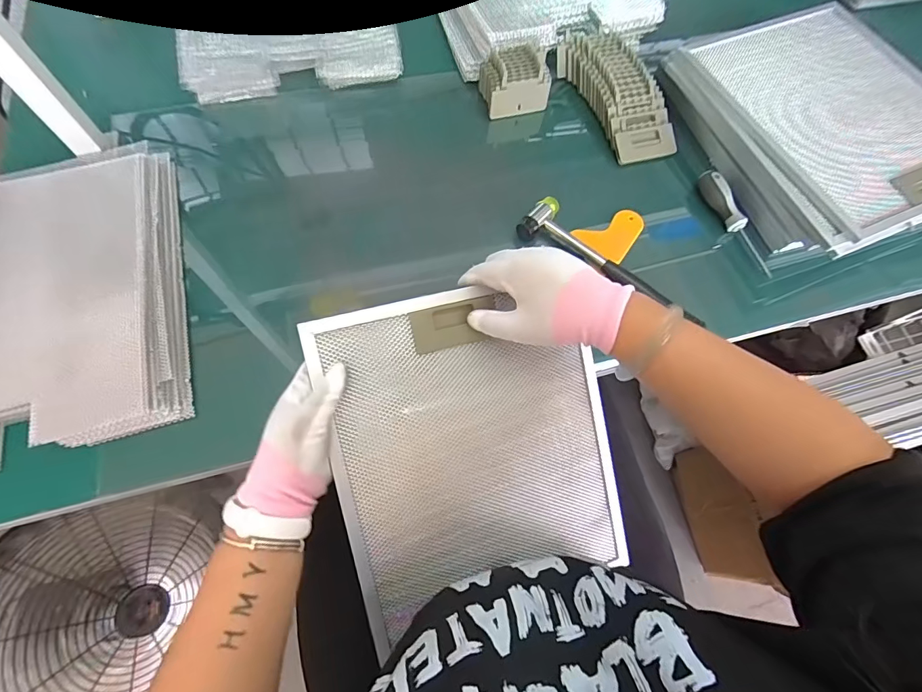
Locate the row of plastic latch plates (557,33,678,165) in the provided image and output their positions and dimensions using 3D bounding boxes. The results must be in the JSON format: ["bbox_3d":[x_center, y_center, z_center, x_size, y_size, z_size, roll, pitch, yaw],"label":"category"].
[{"bbox_3d":[0.225,-0.358,0.610,0.096,0.041,0.218,-20,70,-10],"label":"row of plastic latch plates"}]

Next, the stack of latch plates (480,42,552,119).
[{"bbox_3d":[0.078,-0.375,0.607,0.095,0.053,0.076,-12,68,-7],"label":"stack of latch plates"}]

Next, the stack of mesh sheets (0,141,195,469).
[{"bbox_3d":[-0.460,-0.058,0.457,0.295,0.057,0.363,-15,69,-8],"label":"stack of mesh sheets"}]

